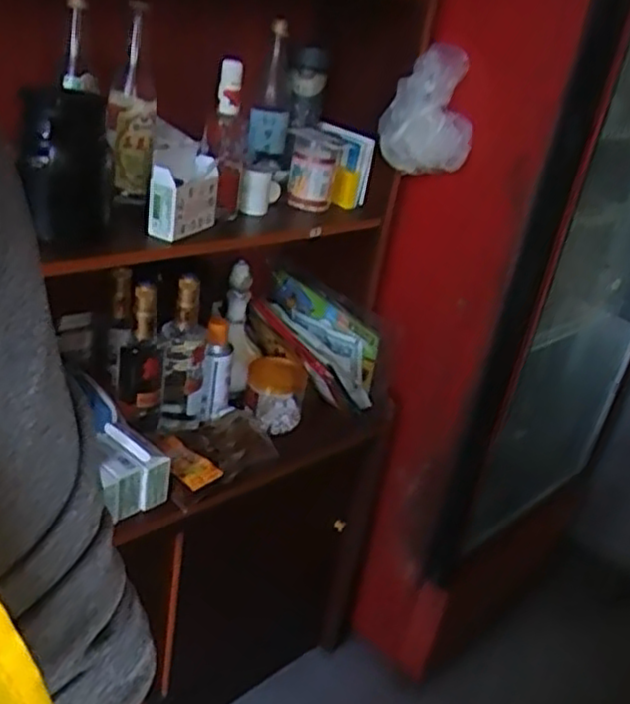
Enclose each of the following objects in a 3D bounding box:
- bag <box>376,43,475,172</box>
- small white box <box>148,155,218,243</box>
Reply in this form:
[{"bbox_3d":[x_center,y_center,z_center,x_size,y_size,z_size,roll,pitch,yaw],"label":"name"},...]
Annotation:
[{"bbox_3d":[0.168,-0.354,1.073,0.134,0.177,0.093,10,27,4],"label":"bag"},{"bbox_3d":[-0.170,-0.207,0.965,0.047,0.095,0.112,20,29,22],"label":"small white box"}]

